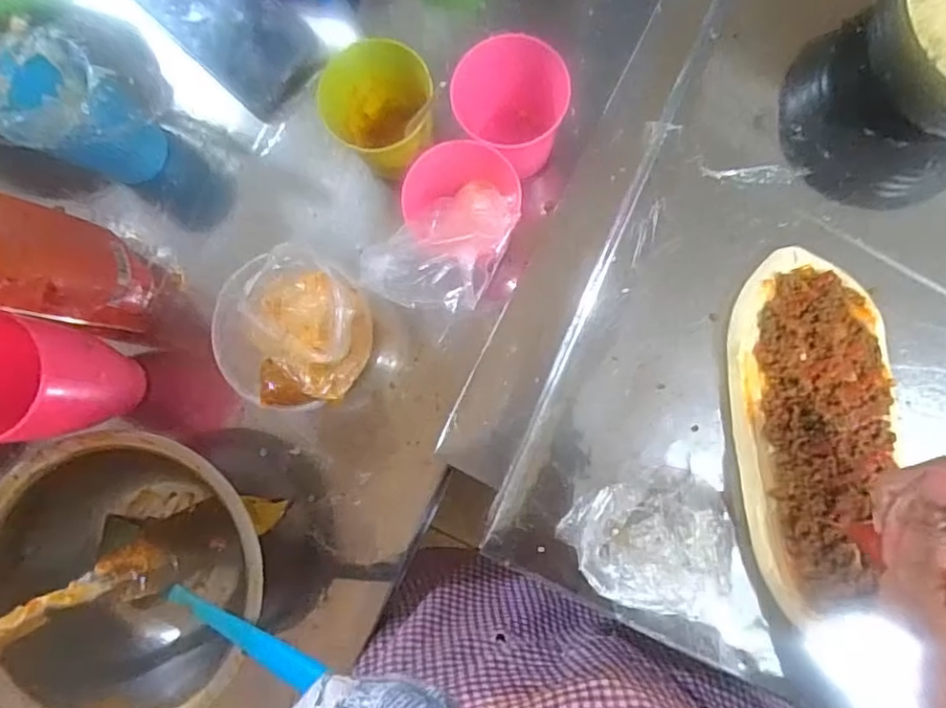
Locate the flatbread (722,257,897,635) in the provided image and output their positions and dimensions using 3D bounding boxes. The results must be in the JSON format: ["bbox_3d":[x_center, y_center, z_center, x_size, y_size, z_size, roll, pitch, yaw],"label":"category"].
[{"bbox_3d":[0.200,0.045,0.363,0.087,0.024,0.207,0,85,5],"label":"flatbread"}]

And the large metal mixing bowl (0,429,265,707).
[{"bbox_3d":[-0.228,0.148,0.433,0.186,0.101,0.185,0,86,5],"label":"large metal mixing bowl"}]

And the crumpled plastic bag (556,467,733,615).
[{"bbox_3d":[0.103,0.110,0.368,0.095,0.032,0.076,-3,85,5],"label":"crumpled plastic bag"}]

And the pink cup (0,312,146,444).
[{"bbox_3d":[-0.291,0.018,0.429,0.080,0.120,0.073,0,86,5],"label":"pink cup"}]

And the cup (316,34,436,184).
[{"bbox_3d":[-0.064,-0.179,0.451,0.070,0.073,0.085,9,87,6],"label":"cup"}]

